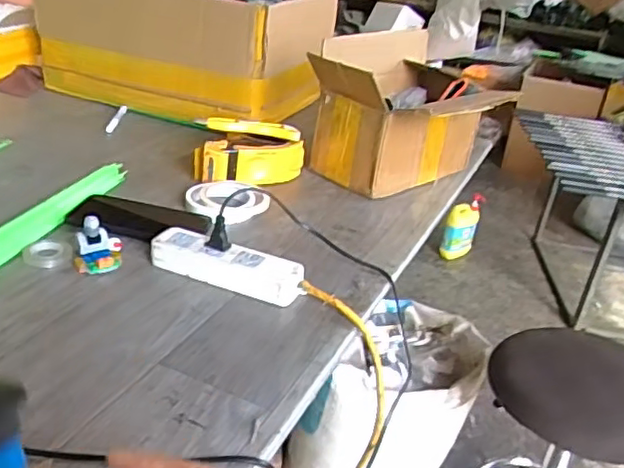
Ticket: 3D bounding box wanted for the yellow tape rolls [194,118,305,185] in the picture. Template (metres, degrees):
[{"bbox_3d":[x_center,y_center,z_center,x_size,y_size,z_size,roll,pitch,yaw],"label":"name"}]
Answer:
[{"bbox_3d":[-0.088,-0.114,0.923,0.151,0.069,0.108,5,28,-4],"label":"yellow tape rolls"}]

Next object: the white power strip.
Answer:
[{"bbox_3d":[-0.089,0.032,0.687,0.168,0.028,0.048,17,29,17],"label":"white power strip"}]

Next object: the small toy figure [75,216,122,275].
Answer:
[{"bbox_3d":[-0.228,0.009,0.679,0.048,0.037,0.049,-2,29,-17],"label":"small toy figure"}]

